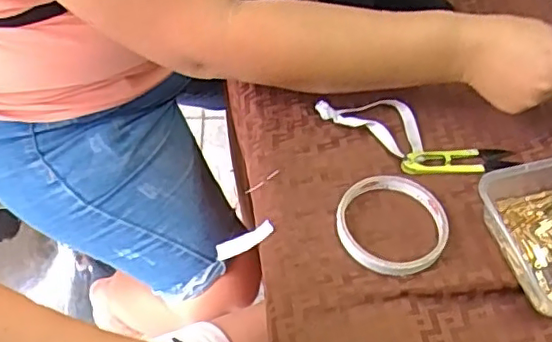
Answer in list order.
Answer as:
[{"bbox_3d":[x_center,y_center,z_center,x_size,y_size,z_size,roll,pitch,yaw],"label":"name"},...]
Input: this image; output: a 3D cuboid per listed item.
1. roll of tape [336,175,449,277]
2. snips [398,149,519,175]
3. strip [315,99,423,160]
[{"bbox_3d":[0.092,0.042,0.464,0.089,0.011,0.086,1,53,-2],"label":"roll of tape"},{"bbox_3d":[0.157,-0.009,0.507,0.100,0.011,0.025,-4,54,-5],"label":"snips"},{"bbox_3d":[0.091,-0.050,0.532,0.098,0.013,0.056,27,57,16],"label":"strip"}]

